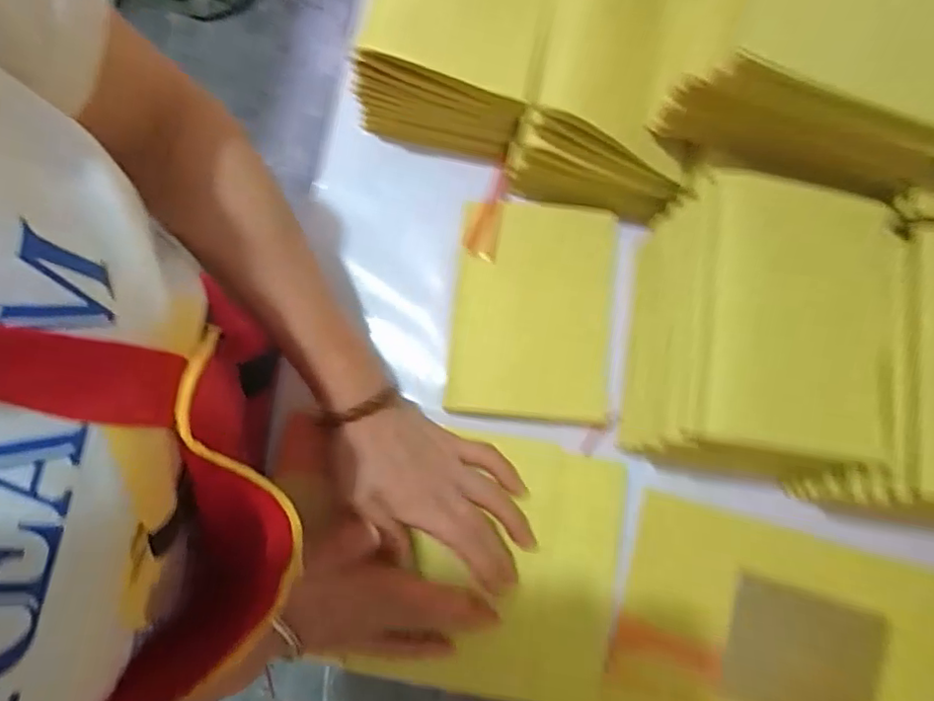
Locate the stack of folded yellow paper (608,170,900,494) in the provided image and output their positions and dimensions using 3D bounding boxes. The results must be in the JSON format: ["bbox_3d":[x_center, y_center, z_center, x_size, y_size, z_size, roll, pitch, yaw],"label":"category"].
[{"bbox_3d":[0.193,-0.005,0.384,0.147,0.108,0.175,10,80,2],"label":"stack of folded yellow paper"}]

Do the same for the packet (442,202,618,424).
[{"bbox_3d":[0.047,-0.029,0.422,0.112,0.012,0.154,5,80,1],"label":"packet"}]

